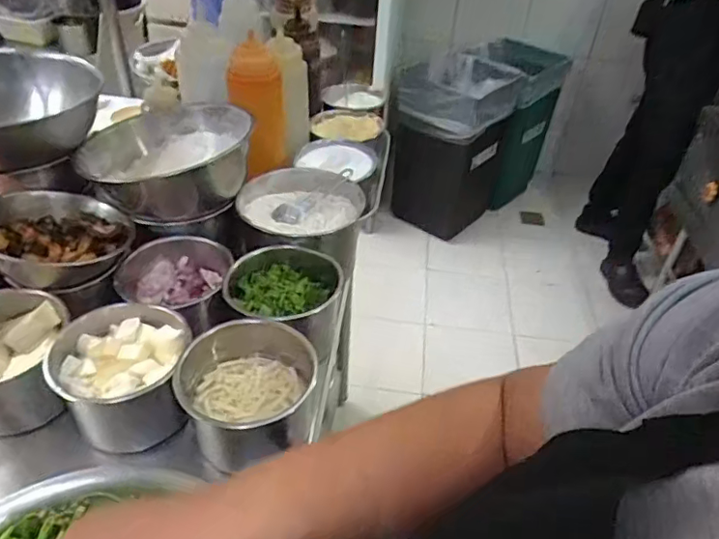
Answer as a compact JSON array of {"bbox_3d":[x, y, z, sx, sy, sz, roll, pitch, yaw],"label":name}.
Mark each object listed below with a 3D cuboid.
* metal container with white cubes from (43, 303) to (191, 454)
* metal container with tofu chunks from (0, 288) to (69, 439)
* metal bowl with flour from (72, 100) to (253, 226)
[{"bbox_3d":[-0.219,0.103,0.517,0.114,0.086,0.112,-5,40,-13],"label":"metal container with white cubes"},{"bbox_3d":[-0.335,0.089,0.521,0.101,0.085,0.113,-6,40,-14],"label":"metal container with tofu chunks"},{"bbox_3d":[-0.219,-0.132,0.658,0.169,0.089,0.158,3,39,-3],"label":"metal bowl with flour"}]

